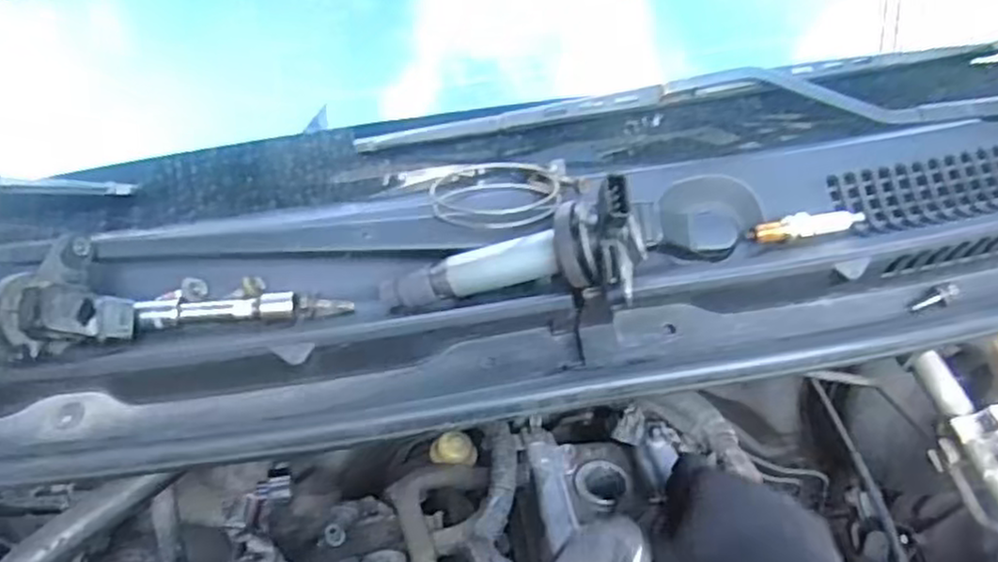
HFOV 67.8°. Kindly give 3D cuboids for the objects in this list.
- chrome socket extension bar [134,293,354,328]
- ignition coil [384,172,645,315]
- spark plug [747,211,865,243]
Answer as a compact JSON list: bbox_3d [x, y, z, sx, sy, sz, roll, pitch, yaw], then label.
[{"bbox_3d":[-0.142,0.015,0.417,0.114,0.017,0.016,-7,45,-4],"label":"chrome socket extension bar"},{"bbox_3d":[0.003,-0.010,0.395,0.152,0.055,0.067,-14,41,25],"label":"ignition coil"},{"bbox_3d":[0.183,-0.032,0.439,0.072,0.012,0.013,-9,46,-6],"label":"spark plug"}]

